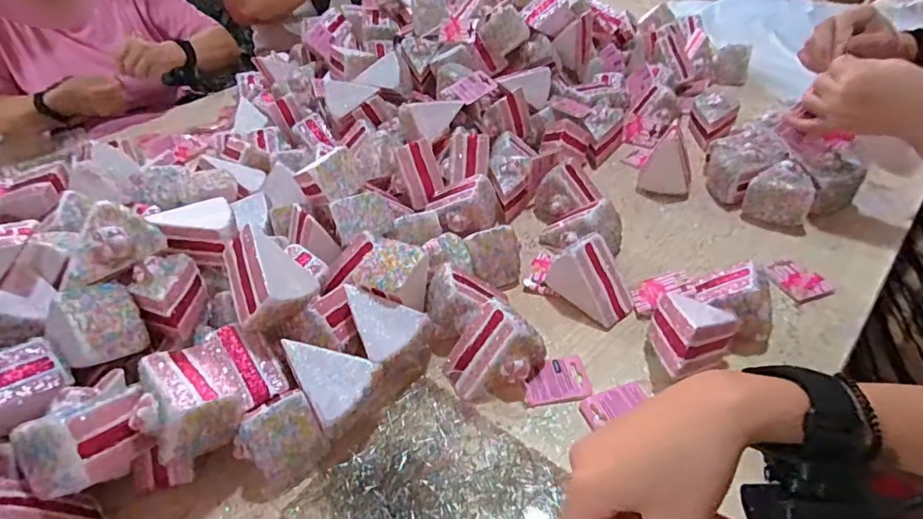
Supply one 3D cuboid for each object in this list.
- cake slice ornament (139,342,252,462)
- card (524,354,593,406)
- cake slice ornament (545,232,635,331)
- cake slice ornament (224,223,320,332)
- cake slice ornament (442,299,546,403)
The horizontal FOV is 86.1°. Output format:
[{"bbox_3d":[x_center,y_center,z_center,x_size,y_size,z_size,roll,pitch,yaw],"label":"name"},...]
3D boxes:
[{"bbox_3d":[-0.211,0.105,0.388,0.065,0.051,0.095,-28,46,-23],"label":"cake slice ornament"},{"bbox_3d":[0.086,0.109,0.449,0.060,0.005,0.042,-9,41,-3],"label":"card"},{"bbox_3d":[0.136,0.017,0.507,0.053,0.065,0.083,-32,48,-26],"label":"cake slice ornament"},{"bbox_3d":[-0.171,0.018,0.450,0.053,0.059,0.093,-36,65,22],"label":"cake slice ornament"},{"bbox_3d":[0.026,0.083,0.441,0.075,0.059,0.072,22,48,28],"label":"cake slice ornament"}]

